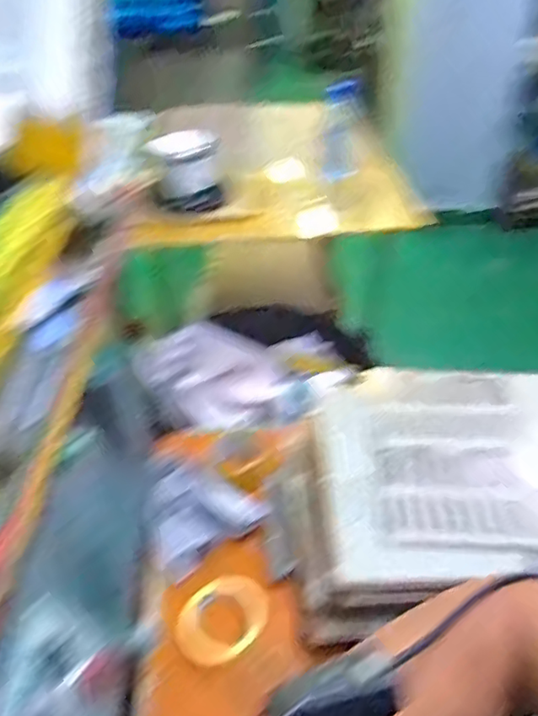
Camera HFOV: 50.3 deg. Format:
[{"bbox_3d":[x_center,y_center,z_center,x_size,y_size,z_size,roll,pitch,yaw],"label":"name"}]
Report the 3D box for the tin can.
[{"bbox_3d":[-0.194,-0.430,1.333,0.153,0.135,0.118,-8,39,-9],"label":"tin can"}]

